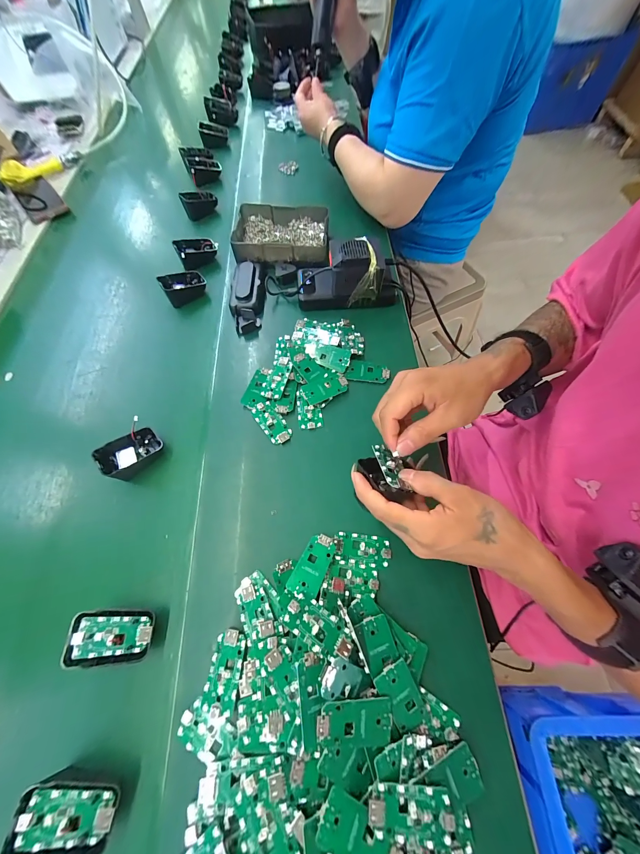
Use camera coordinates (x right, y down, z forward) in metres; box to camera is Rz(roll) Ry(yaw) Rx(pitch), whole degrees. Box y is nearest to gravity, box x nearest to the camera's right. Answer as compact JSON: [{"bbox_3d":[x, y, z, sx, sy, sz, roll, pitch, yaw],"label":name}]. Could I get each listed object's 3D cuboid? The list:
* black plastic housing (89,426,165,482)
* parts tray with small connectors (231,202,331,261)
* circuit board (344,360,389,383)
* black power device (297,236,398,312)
[{"bbox_3d":[-0.235,0.032,0.366,0.052,0.045,0.068,31,68,15],"label":"black plastic housing"},{"bbox_3d":[-0.068,-0.339,0.516,0.161,0.039,0.128,-1,64,3],"label":"parts tray with small connectors"},{"bbox_3d":[0.067,-0.080,0.415,0.061,0.005,0.030,7,65,3],"label":"circuit board"},{"bbox_3d":[0.042,-0.240,0.446,0.153,0.072,0.072,-1,64,0],"label":"black power device"}]

